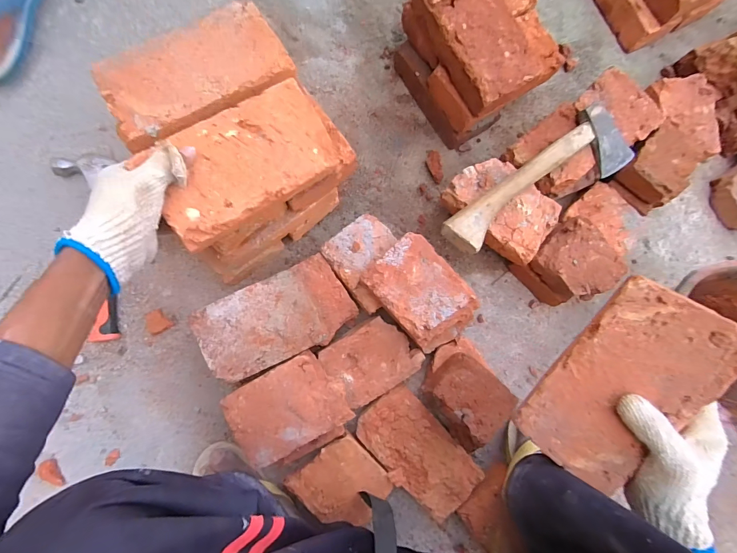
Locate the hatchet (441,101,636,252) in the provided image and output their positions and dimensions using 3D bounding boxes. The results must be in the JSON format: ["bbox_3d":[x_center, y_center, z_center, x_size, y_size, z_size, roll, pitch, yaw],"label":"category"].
[{"bbox_3d":[0.255,-0.132,0.526,0.334,0.043,0.105,-37,89,-9],"label":"hatchet"}]

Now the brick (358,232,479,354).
[{"bbox_3d":[0.078,0.029,0.532,0.108,0.058,0.165,-42,90,-9],"label":"brick"}]

